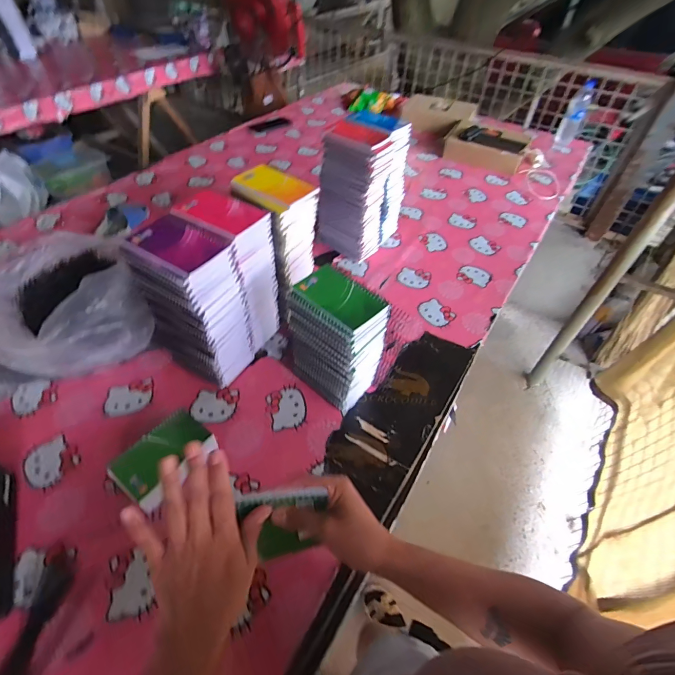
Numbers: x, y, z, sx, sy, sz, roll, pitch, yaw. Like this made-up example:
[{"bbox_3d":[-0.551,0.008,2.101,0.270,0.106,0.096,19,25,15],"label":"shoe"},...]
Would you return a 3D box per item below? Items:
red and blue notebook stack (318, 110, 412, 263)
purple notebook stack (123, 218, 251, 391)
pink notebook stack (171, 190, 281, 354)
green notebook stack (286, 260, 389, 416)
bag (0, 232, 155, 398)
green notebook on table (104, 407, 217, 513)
[{"bbox_3d":[0.063,-0.362,0.920,0.133,0.294,0.186,30,55,21],"label":"red and blue notebook stack"},{"bbox_3d":[-0.235,-0.038,0.639,0.132,0.294,0.101,23,52,18],"label":"purple notebook stack"},{"bbox_3d":[-0.180,-0.099,0.683,0.113,0.289,0.103,24,53,17],"label":"pink notebook stack"},{"bbox_3d":[-0.003,0.014,0.646,0.151,0.232,0.097,33,56,25],"label":"green notebook stack"},{"bbox_3d":[-0.554,-0.073,0.727,0.285,0.154,0.328,-24,53,-20],"label":"bag"},{"bbox_3d":[-0.263,0.181,0.569,0.091,0.016,0.135,44,61,6],"label":"green notebook on table"}]

